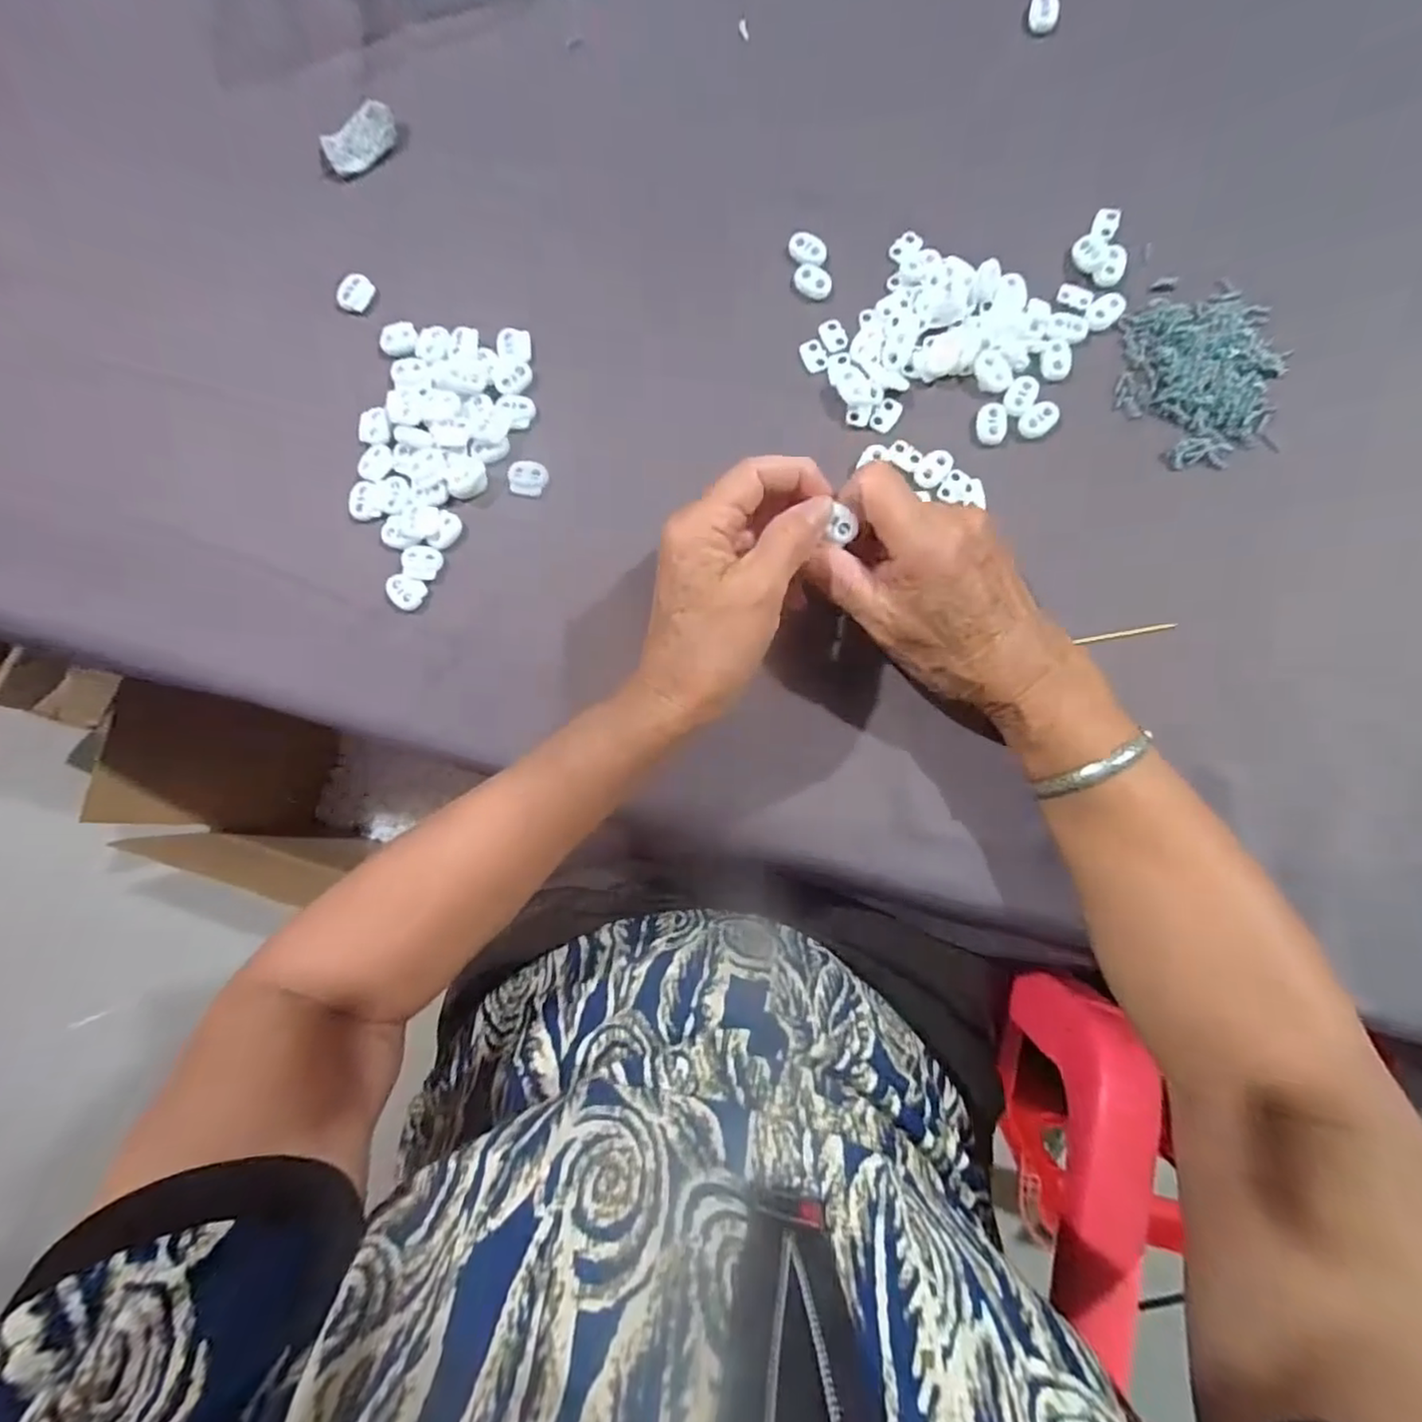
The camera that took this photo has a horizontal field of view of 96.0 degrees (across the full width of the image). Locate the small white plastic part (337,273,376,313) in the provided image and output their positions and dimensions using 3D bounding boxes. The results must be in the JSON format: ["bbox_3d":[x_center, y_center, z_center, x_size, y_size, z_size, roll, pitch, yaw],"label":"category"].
[{"bbox_3d":[-0.213,-0.251,0.384,0.011,0.012,0.022,33,88,6],"label":"small white plastic part"}]

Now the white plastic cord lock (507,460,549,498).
[{"bbox_3d":[-0.103,-0.132,0.360,0.019,0.008,0.018,8,85,5],"label":"white plastic cord lock"}]

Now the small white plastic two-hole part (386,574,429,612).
[{"bbox_3d":[-0.173,-0.068,0.362,0.019,0.007,0.019,0,84,4],"label":"small white plastic two-hole part"}]

